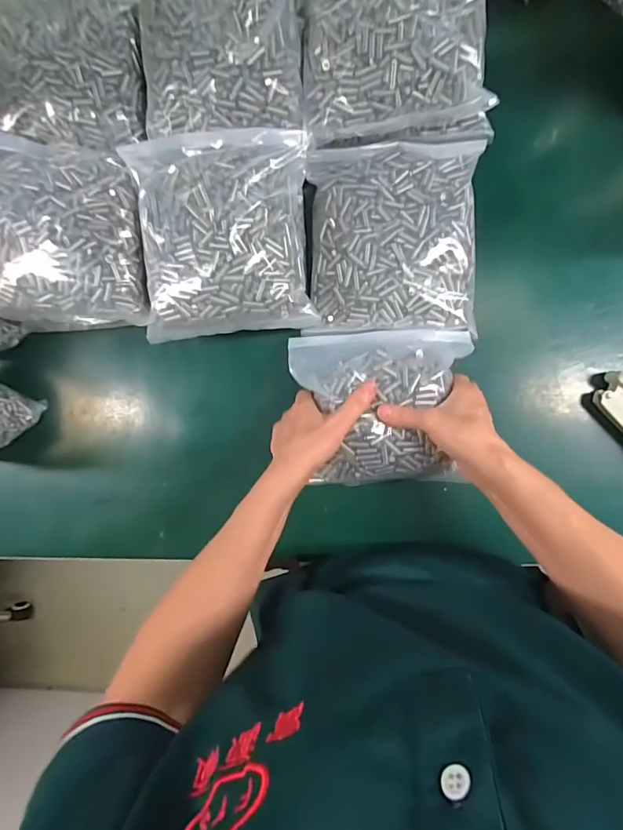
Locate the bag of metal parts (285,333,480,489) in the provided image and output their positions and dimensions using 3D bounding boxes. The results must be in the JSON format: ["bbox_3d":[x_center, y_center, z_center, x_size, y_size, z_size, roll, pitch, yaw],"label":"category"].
[{"bbox_3d":[0.067,-0.009,0.456,0.179,0.058,0.158,-1,92,8],"label":"bag of metal parts"}]

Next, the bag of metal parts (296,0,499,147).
[{"bbox_3d":[0.080,-0.379,0.426,0.182,0.058,0.195,-4,92,8],"label":"bag of metal parts"}]

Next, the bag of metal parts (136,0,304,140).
[{"bbox_3d":[-0.095,-0.371,0.430,0.162,0.031,0.179,-1,92,8],"label":"bag of metal parts"}]

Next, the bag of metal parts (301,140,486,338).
[{"bbox_3d":[0.085,-0.188,0.475,0.177,0.033,0.201,1,93,8],"label":"bag of metal parts"}]

